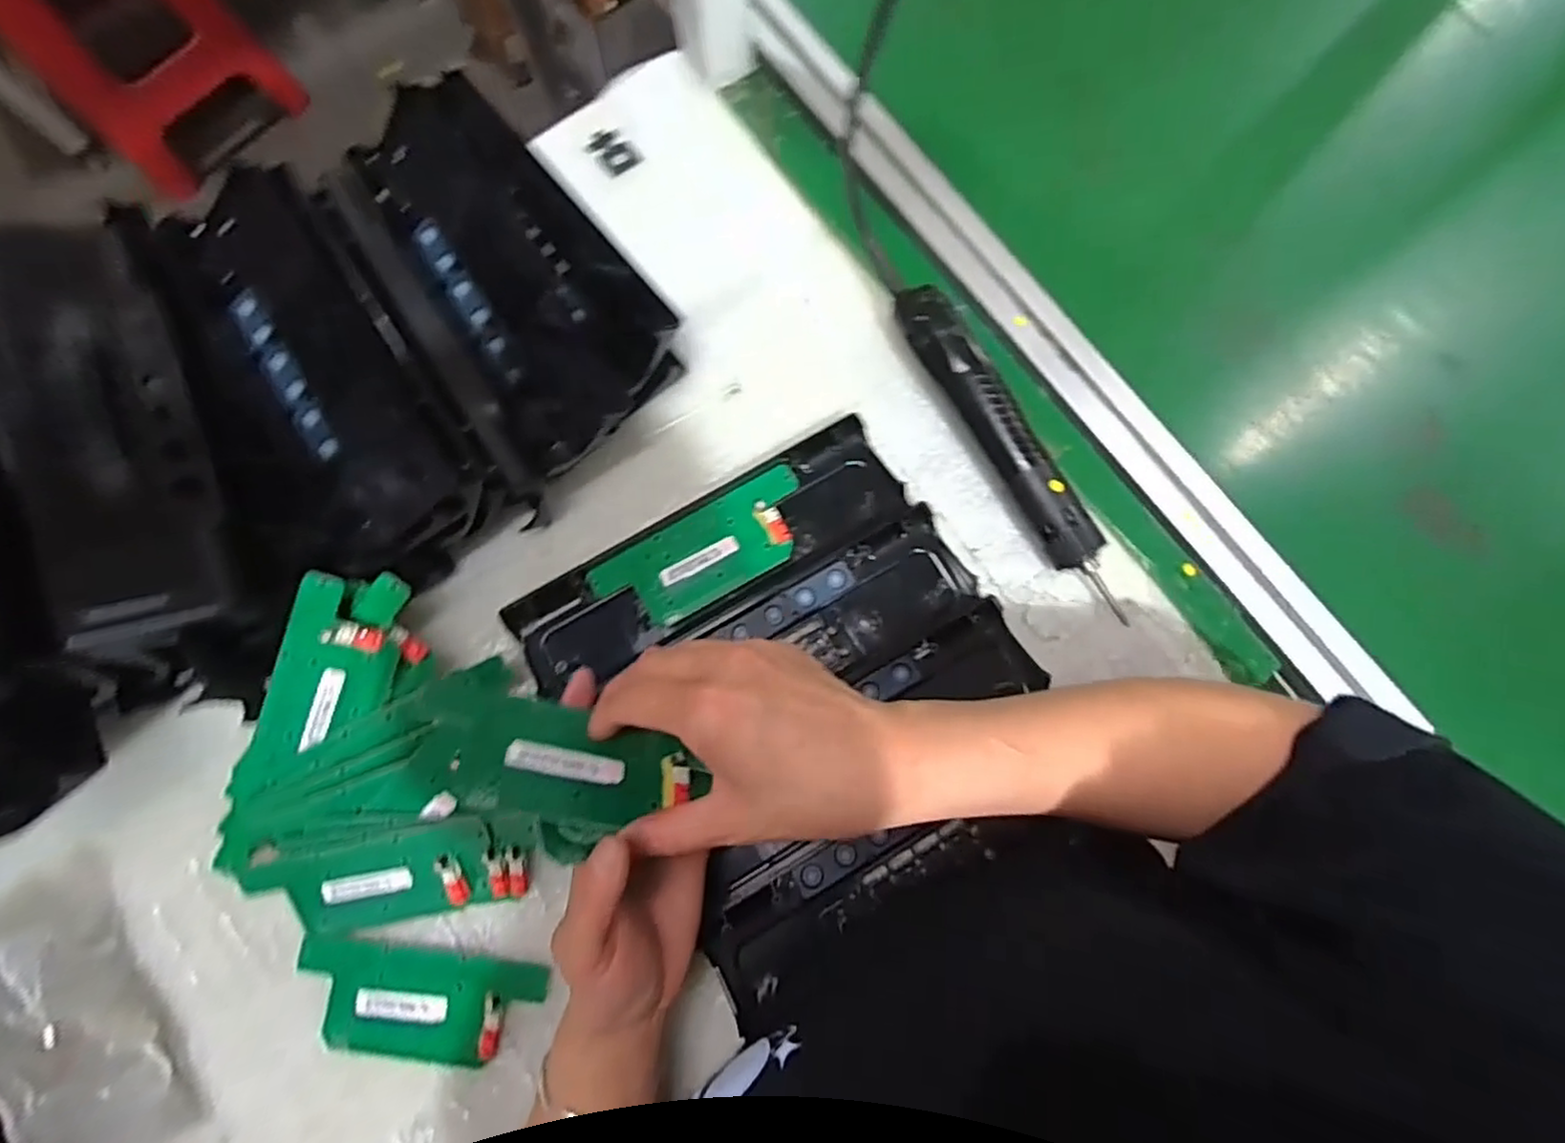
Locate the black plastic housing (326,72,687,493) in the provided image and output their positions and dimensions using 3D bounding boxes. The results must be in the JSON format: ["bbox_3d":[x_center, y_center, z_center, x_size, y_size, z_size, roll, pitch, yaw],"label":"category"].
[{"bbox_3d":[-0.171,-0.178,0.443,0.126,0.072,0.243,-37,79,-7],"label":"black plastic housing"}]

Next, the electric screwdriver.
[{"bbox_3d":[0.139,-0.076,0.431,0.032,0.040,0.226,-28,78,-5],"label":"electric screwdriver"}]

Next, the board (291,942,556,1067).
[{"bbox_3d":[-0.195,0.234,0.375,0.131,0.010,0.053,5,77,2],"label":"board"}]

